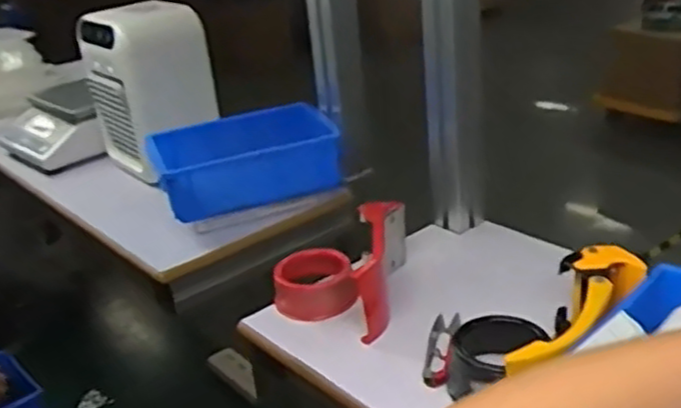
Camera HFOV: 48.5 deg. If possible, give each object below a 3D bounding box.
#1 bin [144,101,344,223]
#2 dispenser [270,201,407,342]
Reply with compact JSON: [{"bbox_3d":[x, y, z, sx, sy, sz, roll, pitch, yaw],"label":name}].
[{"bbox_3d":[-0.105,-0.049,0.843,0.204,0.073,0.097,-13,25,-14],"label":"bin"},{"bbox_3d":[-0.001,0.053,0.703,0.110,0.072,0.143,1,25,16],"label":"dispenser"}]

